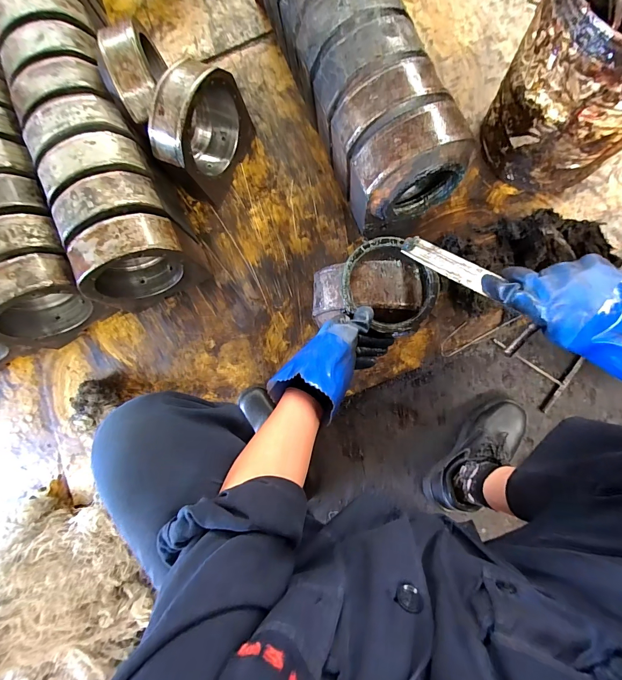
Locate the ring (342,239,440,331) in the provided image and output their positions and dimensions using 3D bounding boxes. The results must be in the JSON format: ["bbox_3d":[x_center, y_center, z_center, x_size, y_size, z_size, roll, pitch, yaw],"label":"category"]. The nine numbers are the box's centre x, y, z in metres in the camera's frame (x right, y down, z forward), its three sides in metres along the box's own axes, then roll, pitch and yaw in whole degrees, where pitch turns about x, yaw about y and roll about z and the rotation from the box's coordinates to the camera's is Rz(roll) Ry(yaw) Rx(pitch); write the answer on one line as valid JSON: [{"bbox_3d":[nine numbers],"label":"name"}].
[{"bbox_3d":[0.125,-0.086,0.543,0.162,0.024,0.143,45,91,7],"label":"ring"}]

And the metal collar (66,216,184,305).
[{"bbox_3d":[-0.371,-0.163,0.707,0.222,0.202,0.085,-28,82,2],"label":"metal collar"}]

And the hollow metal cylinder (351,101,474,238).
[{"bbox_3d":[0.196,-0.329,0.675,0.209,0.238,0.120,-24,82,4],"label":"hollow metal cylinder"}]

